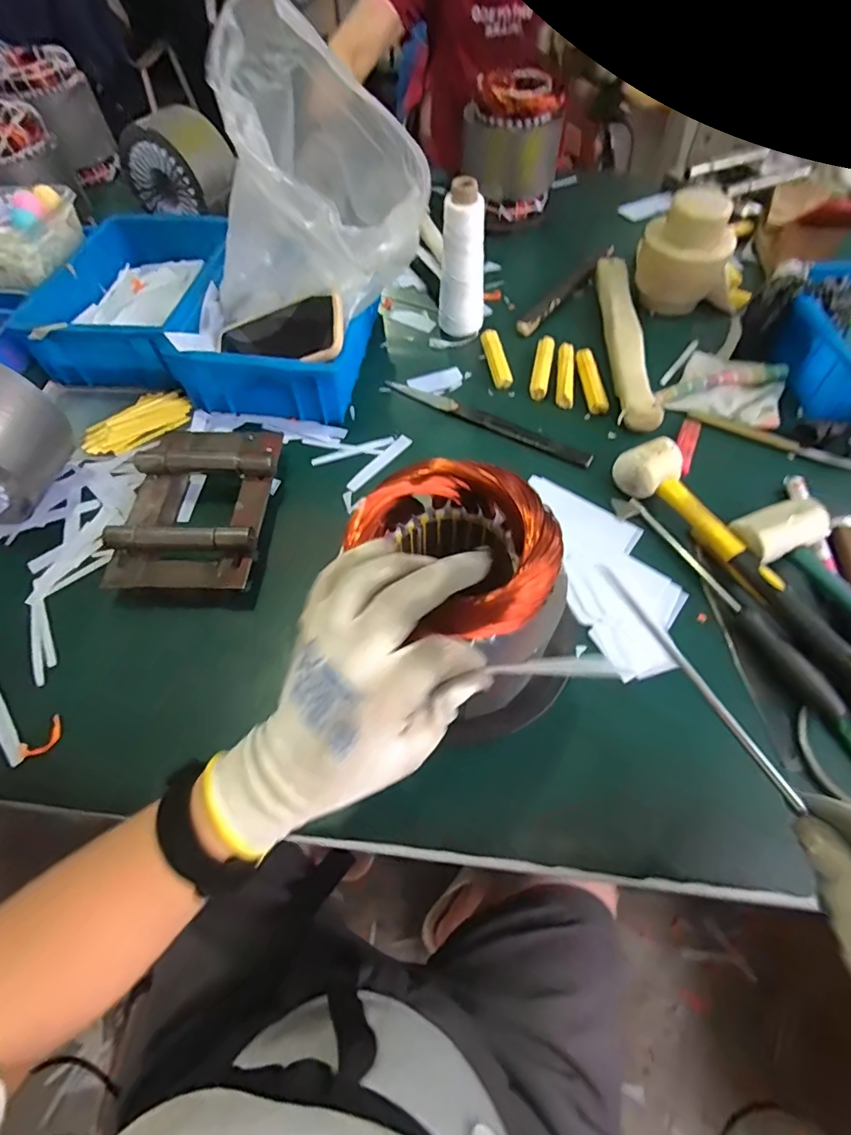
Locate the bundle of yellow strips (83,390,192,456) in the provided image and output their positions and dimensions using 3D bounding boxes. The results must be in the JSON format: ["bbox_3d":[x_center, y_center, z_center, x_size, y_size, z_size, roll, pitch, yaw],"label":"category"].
[{"bbox_3d":[-0.339,-0.172,0.594,0.121,0.011,0.069,-35,65,-18],"label":"bundle of yellow strips"}]

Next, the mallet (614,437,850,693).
[{"bbox_3d":[0.288,-0.014,0.470,0.053,0.043,0.279,-28,63,-15],"label":"mallet"}]

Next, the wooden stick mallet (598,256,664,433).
[{"bbox_3d":[0.260,-0.319,0.665,0.049,0.029,0.361,4,60,3],"label":"wooden stick mallet"}]

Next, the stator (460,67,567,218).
[{"bbox_3d":[0.141,-0.674,0.807,0.133,0.152,0.114,-25,62,-14],"label":"stator"}]

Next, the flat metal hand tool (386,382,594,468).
[{"bbox_3d":[0.072,-0.177,0.604,0.263,0.008,0.024,27,63,16],"label":"flat metal hand tool"}]

